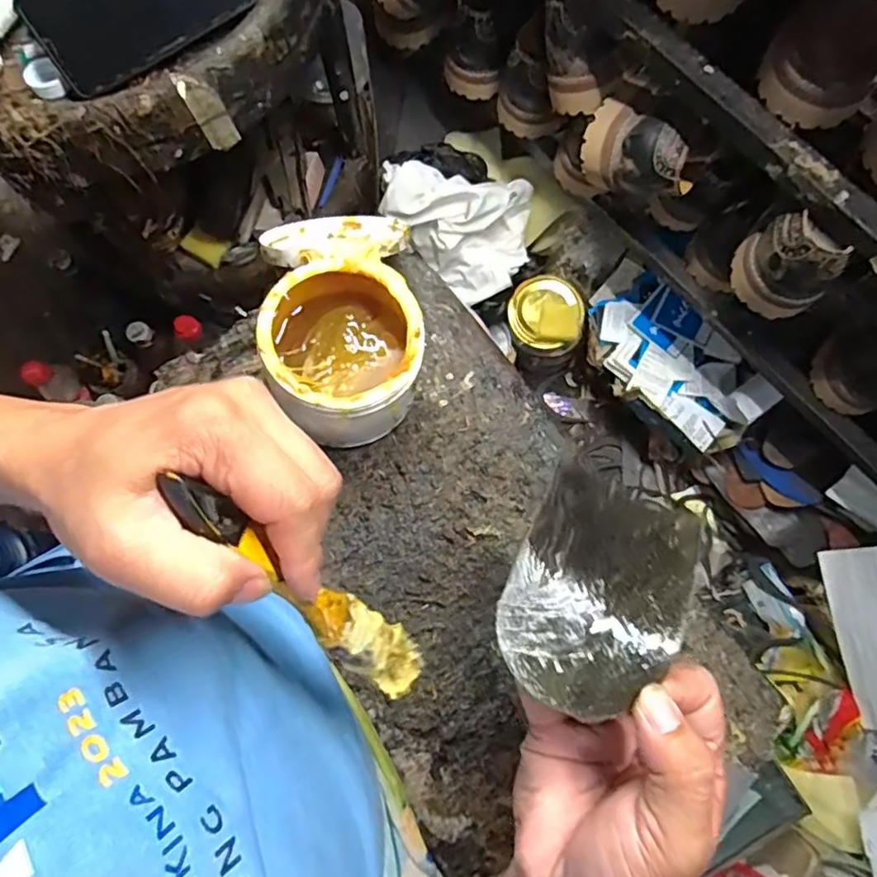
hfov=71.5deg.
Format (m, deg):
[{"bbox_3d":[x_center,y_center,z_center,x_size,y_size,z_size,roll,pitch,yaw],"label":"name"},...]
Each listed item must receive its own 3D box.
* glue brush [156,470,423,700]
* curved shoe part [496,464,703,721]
[{"bbox_3d":[-0.053,0.068,0.259,0.023,0.162,0.020,-41,38,-7],"label":"glue brush"},{"bbox_3d":[0.076,0.060,0.277,0.076,0.019,0.114,25,59,12],"label":"curved shoe part"}]

